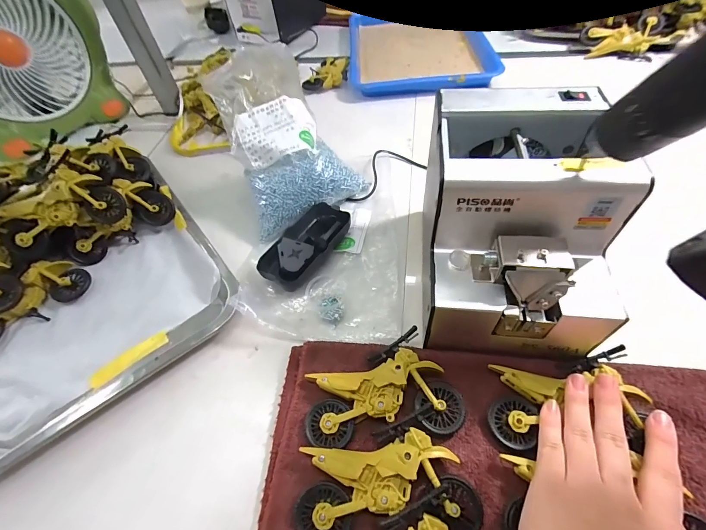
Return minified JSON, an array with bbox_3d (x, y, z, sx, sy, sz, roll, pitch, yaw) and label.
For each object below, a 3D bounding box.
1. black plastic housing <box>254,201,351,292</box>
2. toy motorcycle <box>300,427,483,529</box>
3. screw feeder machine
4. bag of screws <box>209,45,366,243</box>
[{"bbox_3d":[-0.050,-0.021,0.365,0.053,0.026,0.104,26,60,22],"label":"black plastic housing"},{"bbox_3d":[0.022,0.148,0.230,0.112,0.023,0.060,-8,53,0],"label":"toy motorcycle"},{"bbox_3d":[0.128,-0.030,0.280,0.138,0.145,0.172,4,54,9],"label":"screw feeder machine"},{"bbox_3d":[-0.082,-0.170,0.415,0.140,0.064,0.254,-19,76,-9],"label":"bag of screws"}]

